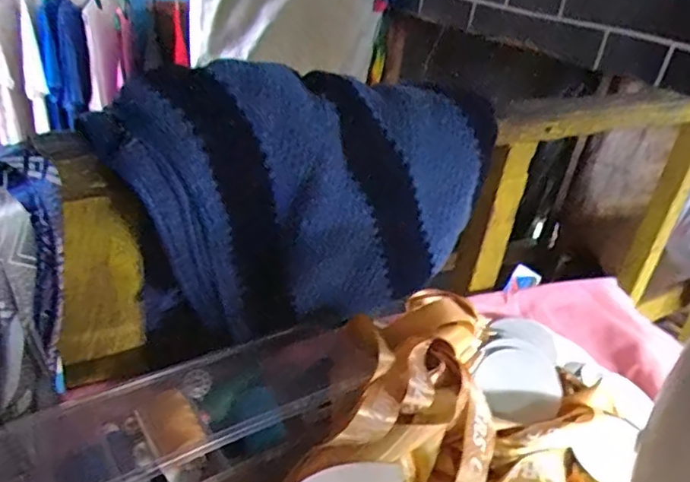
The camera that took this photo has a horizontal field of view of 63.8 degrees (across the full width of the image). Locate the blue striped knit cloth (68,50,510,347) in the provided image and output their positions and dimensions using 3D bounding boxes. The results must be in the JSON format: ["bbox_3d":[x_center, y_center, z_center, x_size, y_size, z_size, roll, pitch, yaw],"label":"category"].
[{"bbox_3d":[-0.019,-0.034,0.466,0.335,0.193,0.096,-9,35,-26],"label":"blue striped knit cloth"}]

